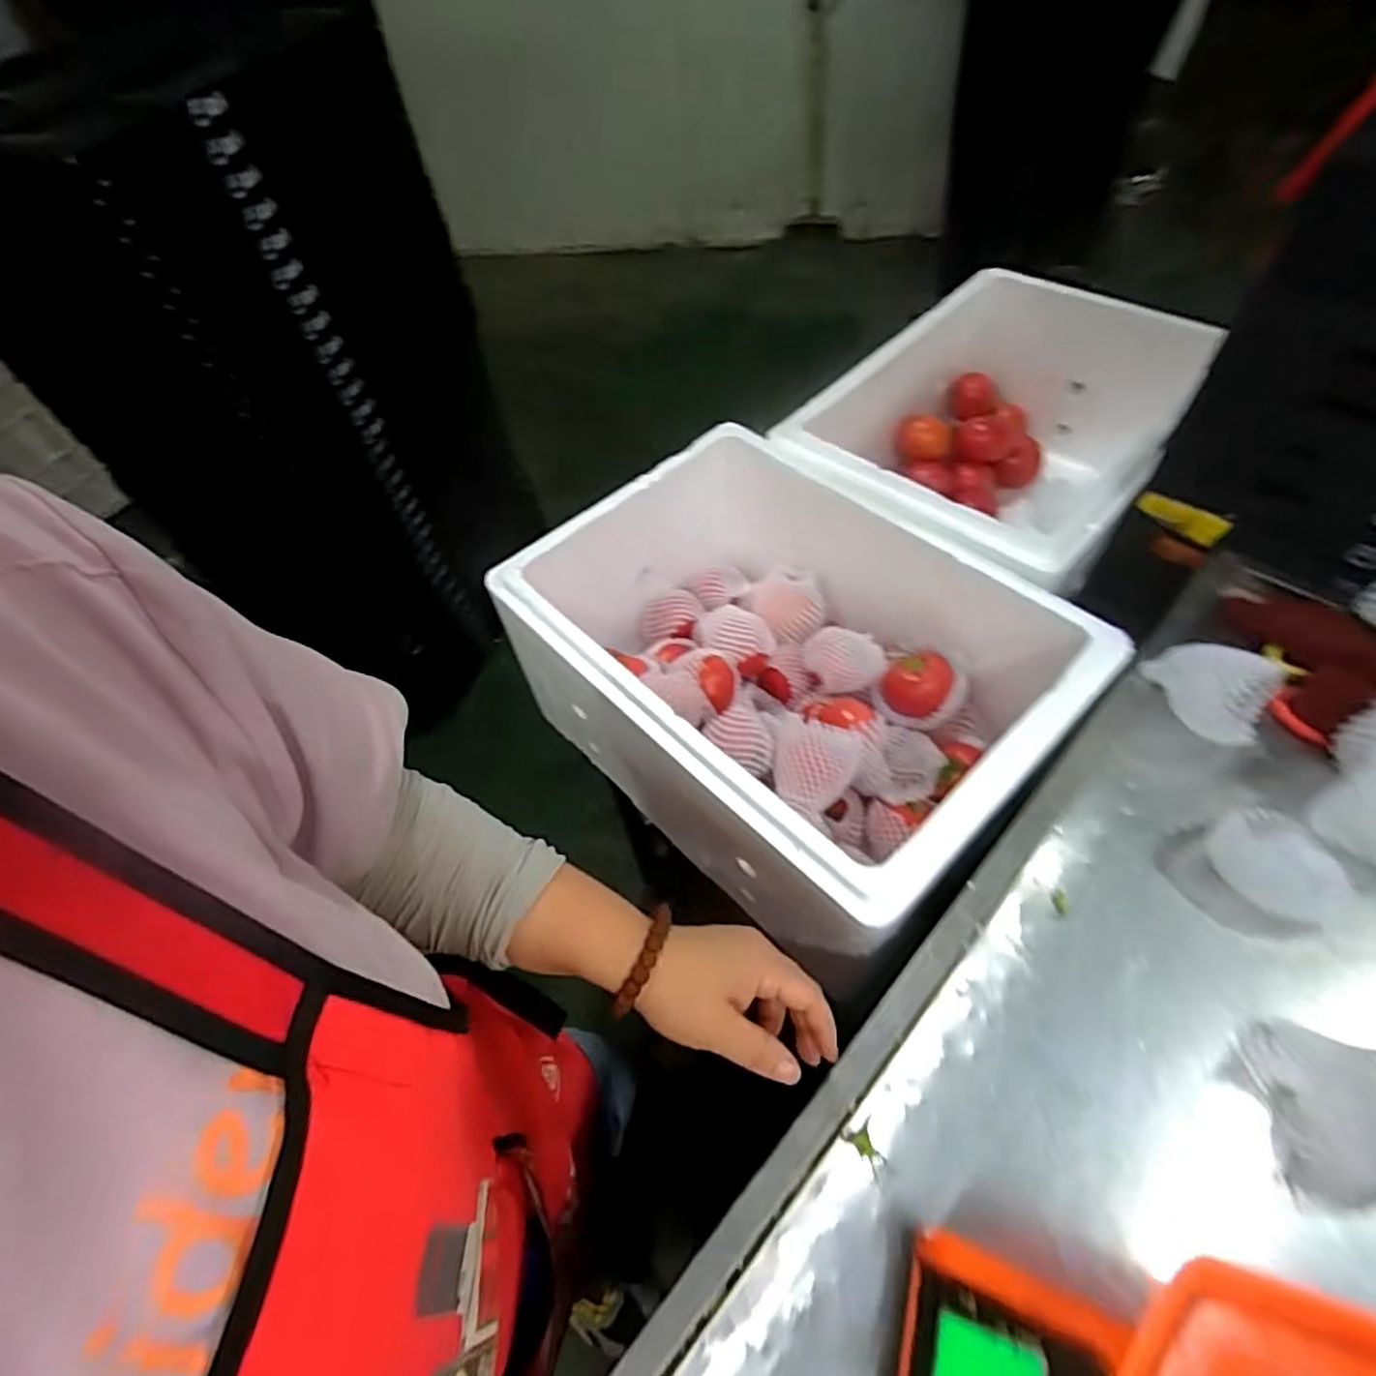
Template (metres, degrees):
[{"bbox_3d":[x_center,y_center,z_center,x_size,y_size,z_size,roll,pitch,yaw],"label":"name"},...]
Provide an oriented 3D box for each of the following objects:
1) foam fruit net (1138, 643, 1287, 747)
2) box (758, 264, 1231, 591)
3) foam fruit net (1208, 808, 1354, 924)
[{"bbox_3d":[0.426,-0.011,0.579,0.091,0.049,0.078,37,66,27],"label":"foam fruit net"},{"bbox_3d":[0.392,-0.285,0.919,0.362,0.226,0.527,38,66,27],"label":"box"},{"bbox_3d":[0.417,0.128,0.510,0.072,0.041,0.078,-3,54,4],"label":"foam fruit net"}]

